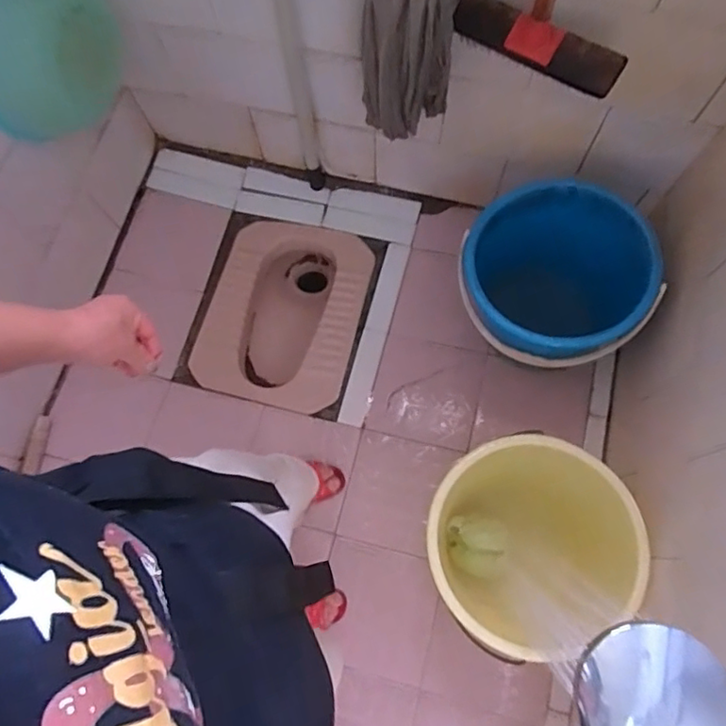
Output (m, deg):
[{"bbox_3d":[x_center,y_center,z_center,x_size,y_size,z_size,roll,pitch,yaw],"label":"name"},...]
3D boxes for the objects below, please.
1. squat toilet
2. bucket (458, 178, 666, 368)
[{"bbox_3d":[-0.192,-0.103,1.539,0.389,0.197,0.485,11,73,8],"label":"squat toilet"},{"bbox_3d":[0.386,-0.150,1.212,0.350,0.336,0.335,-1,72,4],"label":"bucket"}]

